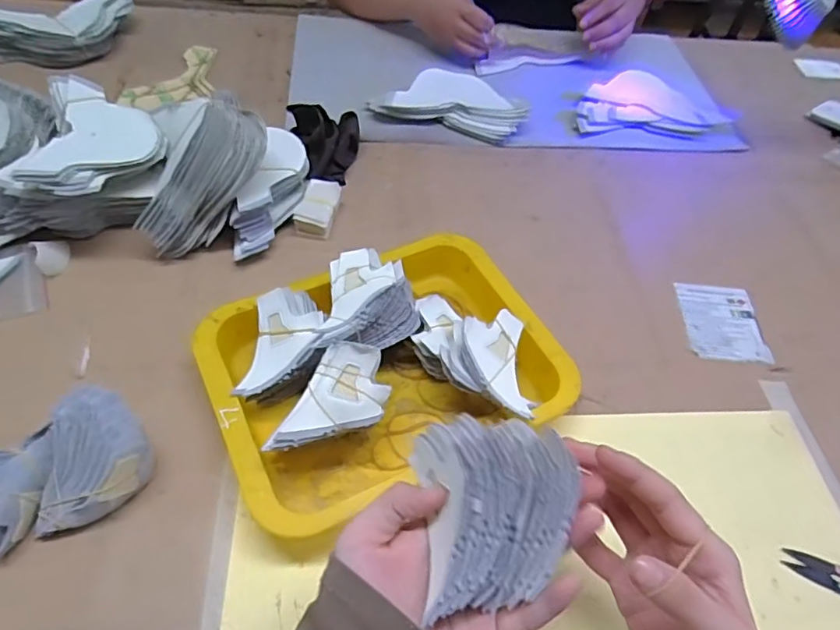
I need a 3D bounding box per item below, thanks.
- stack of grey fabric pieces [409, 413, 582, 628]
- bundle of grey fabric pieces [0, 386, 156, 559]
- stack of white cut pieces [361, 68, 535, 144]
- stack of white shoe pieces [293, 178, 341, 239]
[{"bbox_3d":[0.038,0.091,0.276,0.072,0.048,0.082,-2,53,-8],"label":"stack of grey fabric pieces"},{"bbox_3d":[-0.247,0.109,0.372,0.128,0.059,0.075,-32,62,-26],"label":"bundle of grey fabric pieces"},{"bbox_3d":[0.040,-0.266,0.711,0.180,0.032,0.092,10,53,2],"label":"stack of white cut pieces"},{"bbox_3d":[-0.102,-0.106,0.573,0.035,0.026,0.059,13,53,4],"label":"stack of white shoe pieces"}]

